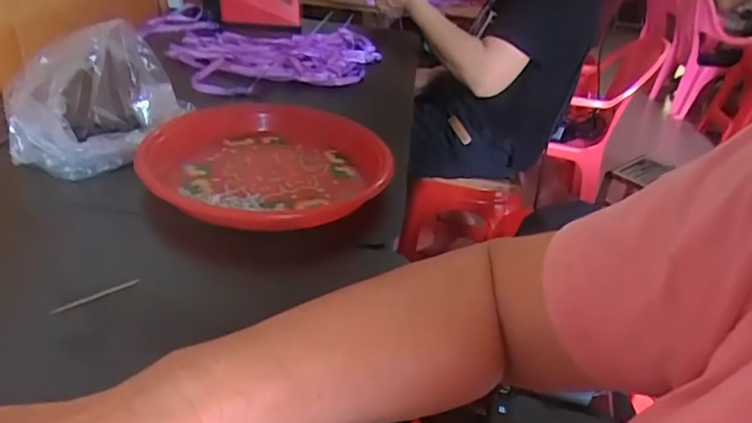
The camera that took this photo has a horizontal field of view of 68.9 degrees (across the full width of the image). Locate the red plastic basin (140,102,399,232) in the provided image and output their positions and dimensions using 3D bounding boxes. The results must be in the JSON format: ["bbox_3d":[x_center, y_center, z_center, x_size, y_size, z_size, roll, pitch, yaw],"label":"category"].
[{"bbox_3d":[-0.102,-0.049,0.545,0.223,0.042,0.223,6,31,-3],"label":"red plastic basin"}]

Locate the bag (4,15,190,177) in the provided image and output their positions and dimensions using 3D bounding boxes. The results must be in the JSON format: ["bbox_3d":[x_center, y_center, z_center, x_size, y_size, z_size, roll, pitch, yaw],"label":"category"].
[{"bbox_3d":[-0.269,-0.110,0.525,0.082,0.109,0.167,20,33,20],"label":"bag"}]

